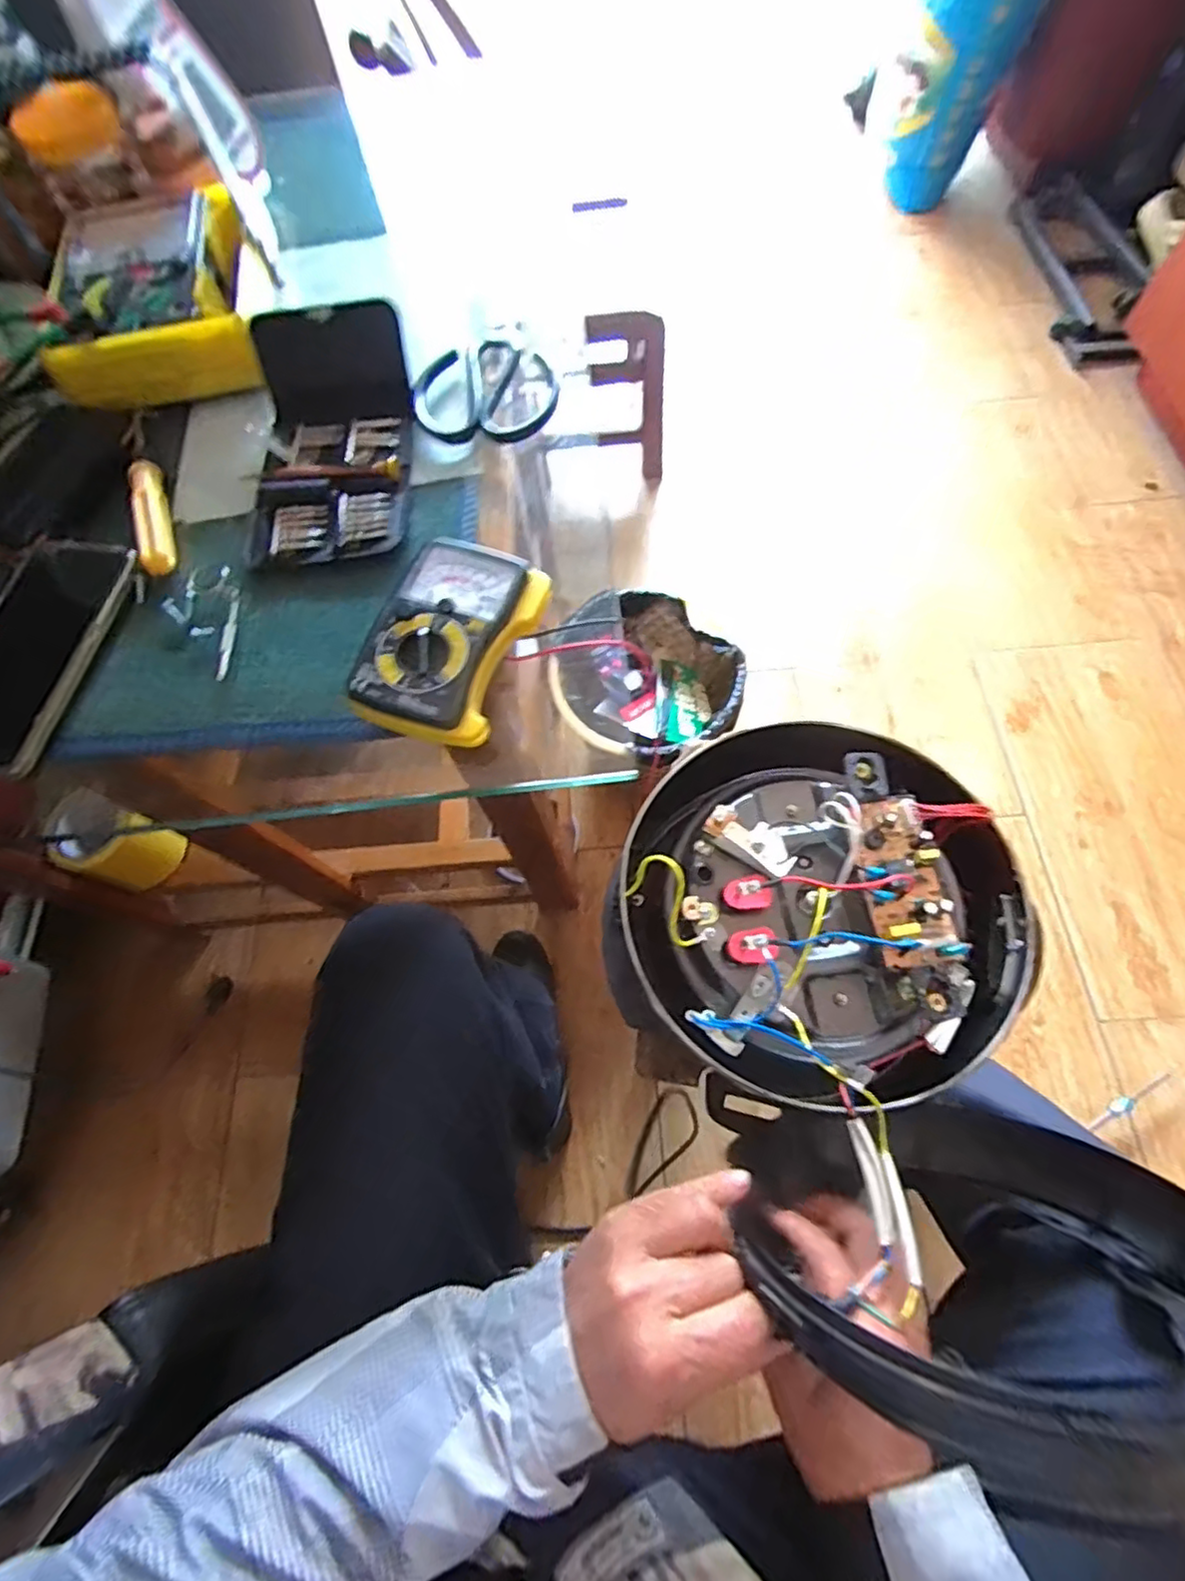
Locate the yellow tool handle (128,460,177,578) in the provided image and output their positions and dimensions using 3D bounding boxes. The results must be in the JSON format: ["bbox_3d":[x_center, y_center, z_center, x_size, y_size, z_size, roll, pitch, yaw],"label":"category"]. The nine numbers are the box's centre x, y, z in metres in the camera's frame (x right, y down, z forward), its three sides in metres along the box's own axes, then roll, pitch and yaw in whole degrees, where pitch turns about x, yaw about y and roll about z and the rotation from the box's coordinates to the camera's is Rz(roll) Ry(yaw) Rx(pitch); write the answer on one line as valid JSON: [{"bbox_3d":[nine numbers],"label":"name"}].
[{"bbox_3d":[-0.289,-0.182,0.429,0.015,0.016,0.104,-22,67,-6],"label":"yellow tool handle"}]

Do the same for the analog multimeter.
[{"bbox_3d":[-0.079,-0.080,0.373,0.078,0.036,0.117,18,69,11],"label":"analog multimeter"}]

